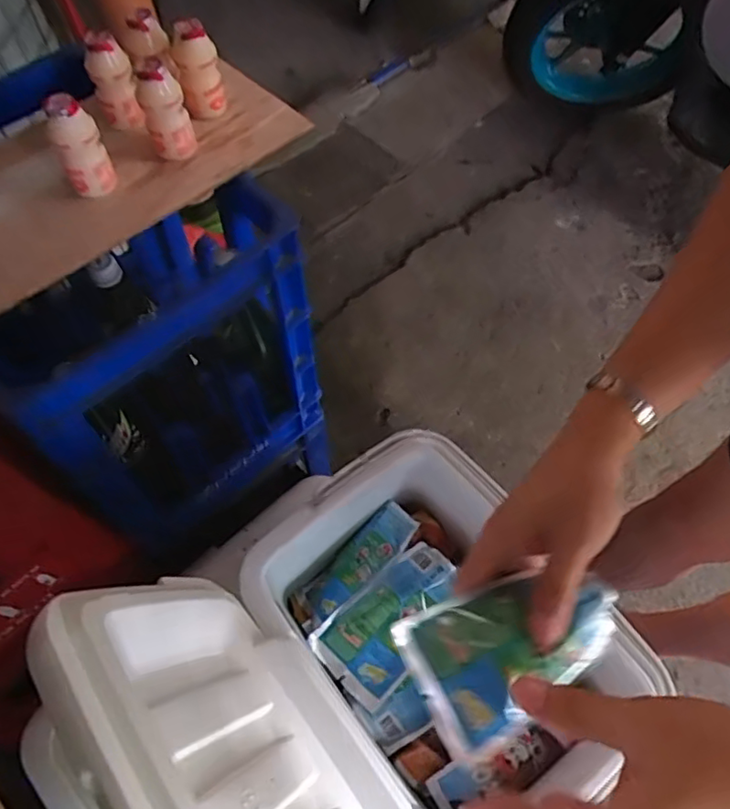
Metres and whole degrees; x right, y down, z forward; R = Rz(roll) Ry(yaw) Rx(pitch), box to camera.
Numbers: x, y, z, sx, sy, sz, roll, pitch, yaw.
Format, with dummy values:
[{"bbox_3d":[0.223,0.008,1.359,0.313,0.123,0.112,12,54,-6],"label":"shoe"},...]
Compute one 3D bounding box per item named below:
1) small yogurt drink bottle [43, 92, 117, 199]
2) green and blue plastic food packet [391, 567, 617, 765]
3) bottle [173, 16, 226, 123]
[{"bbox_3d":[-0.249,-0.225,0.532,0.038,0.079,0.032,-23,63,-11],"label":"small yogurt drink bottle"},{"bbox_3d":[0.090,0.142,0.361,0.129,0.031,0.077,-23,63,-11],"label":"green and blue plastic food packet"},{"bbox_3d":[-0.162,-0.325,0.592,0.045,0.081,0.036,-14,62,-7],"label":"bottle"}]

